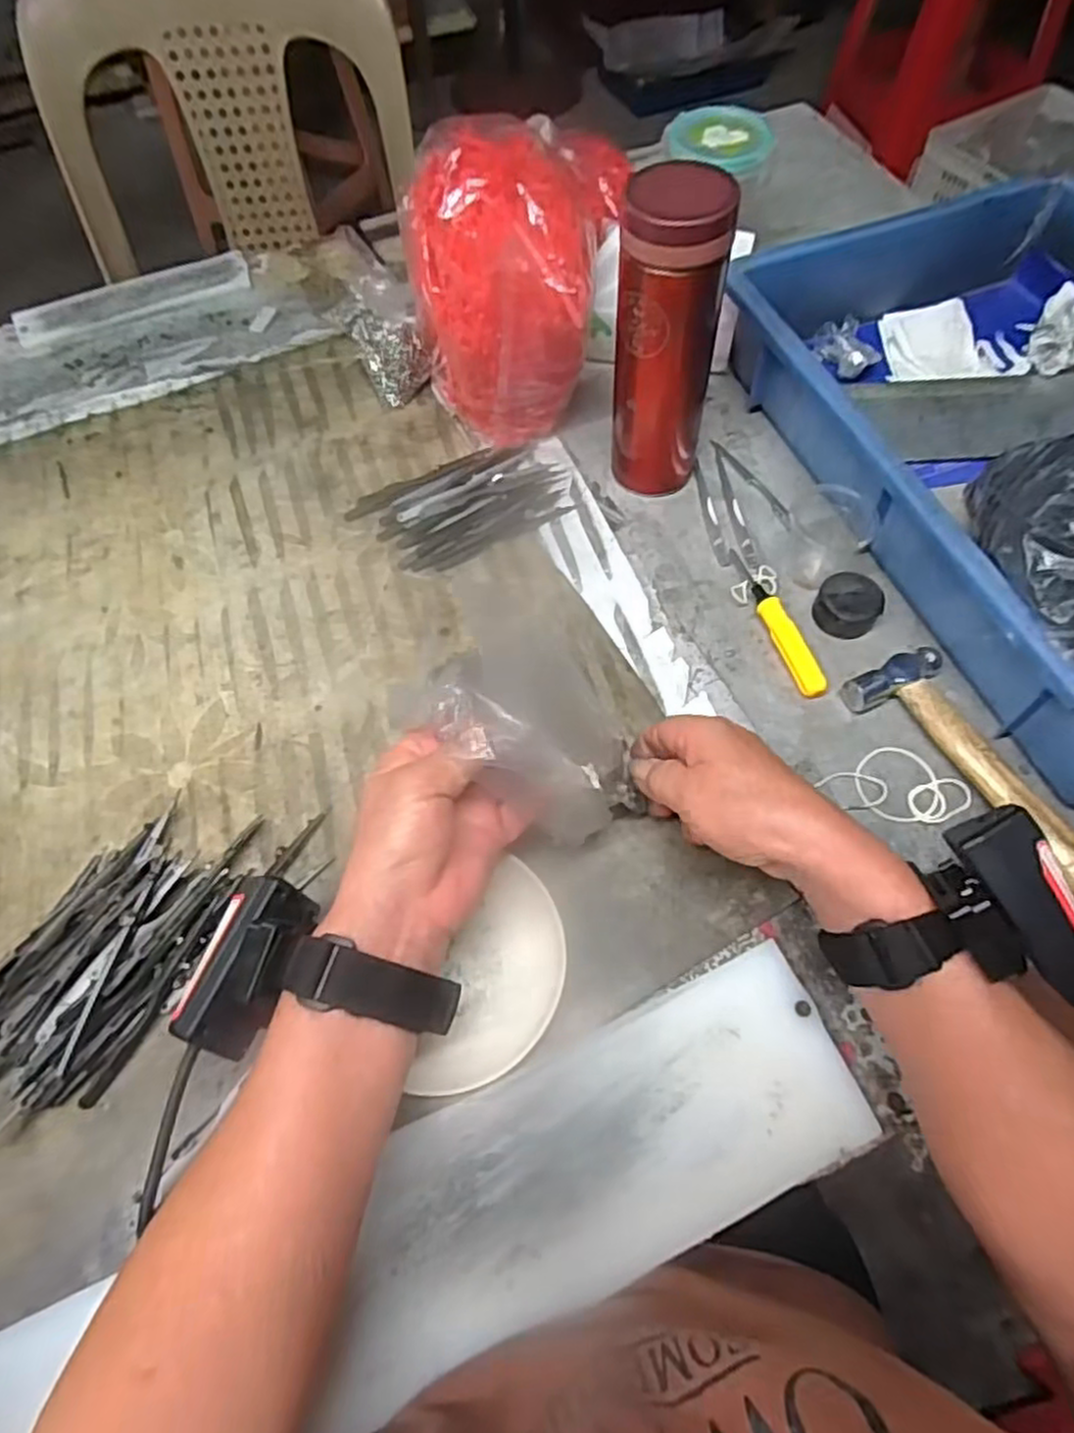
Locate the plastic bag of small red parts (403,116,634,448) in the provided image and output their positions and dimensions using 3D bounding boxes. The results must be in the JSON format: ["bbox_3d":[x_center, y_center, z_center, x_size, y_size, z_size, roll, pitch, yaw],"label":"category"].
[{"bbox_3d":[-0.024,-0.285,0.509,0.121,0.147,0.172,-7,63,-2],"label":"plastic bag of small red parts"}]

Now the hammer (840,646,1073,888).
[{"bbox_3d":[0.252,0.023,0.409,0.060,0.021,0.156,-34,67,-15],"label":"hammer"}]

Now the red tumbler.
[{"bbox_3d":[0.082,-0.229,0.454,0.063,0.188,0.063,-1,63,1],"label":"red tumbler"}]

